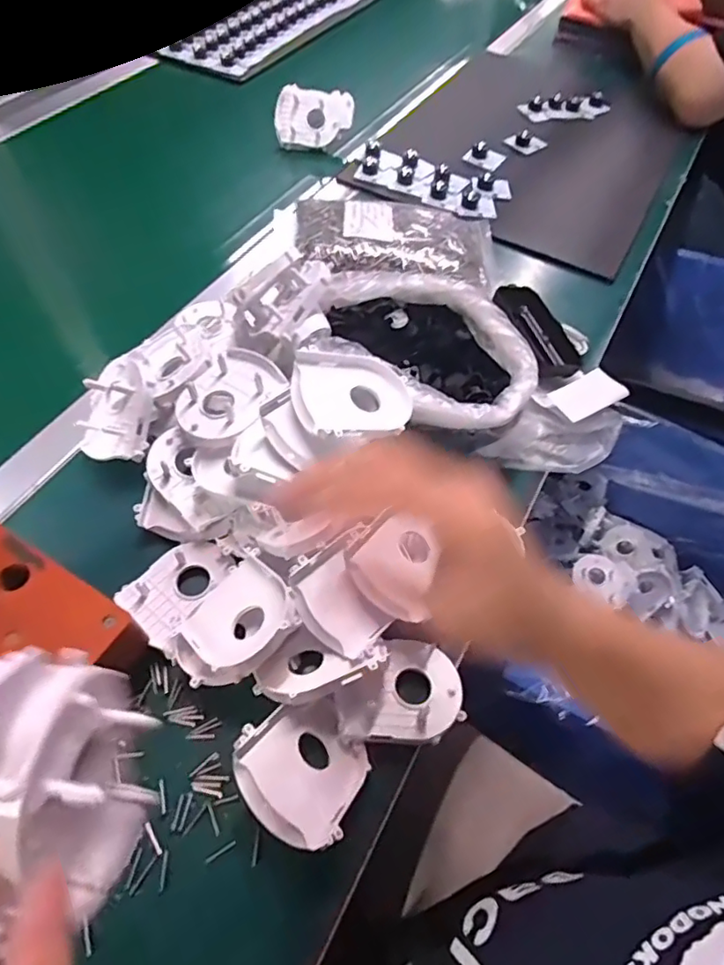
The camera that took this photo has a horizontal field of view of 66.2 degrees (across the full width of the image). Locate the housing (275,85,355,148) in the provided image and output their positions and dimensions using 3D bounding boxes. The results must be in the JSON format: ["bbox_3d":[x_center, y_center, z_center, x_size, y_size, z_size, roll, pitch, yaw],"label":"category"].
[{"bbox_3d":[-0.062,-0.478,0.730,0.098,0.067,0.025,0,18,-8],"label":"housing"}]

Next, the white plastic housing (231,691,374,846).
[{"bbox_3d":[-0.030,0.164,0.321,0.073,0.020,0.081,50,29,18],"label":"white plastic housing"}]

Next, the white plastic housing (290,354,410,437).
[{"bbox_3d":[-0.007,-0.058,0.388,0.083,0.023,0.070,-8,65,-27],"label":"white plastic housing"}]

